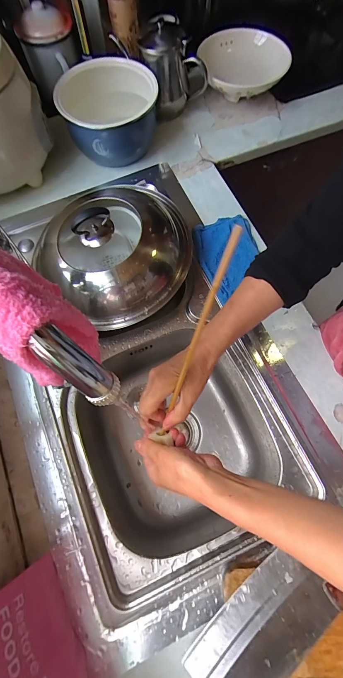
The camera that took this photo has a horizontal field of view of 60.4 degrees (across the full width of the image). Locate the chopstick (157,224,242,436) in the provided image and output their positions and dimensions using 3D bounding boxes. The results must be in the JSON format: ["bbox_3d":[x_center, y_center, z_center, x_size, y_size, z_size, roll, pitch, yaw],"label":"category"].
[{"bbox_3d":[0.025,0.013,0.353,0.009,0.289,0.007,23,28,8],"label":"chopstick"}]

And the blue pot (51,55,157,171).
[{"bbox_3d":[-0.126,-0.474,0.608,0.187,0.114,0.187,0,71,1],"label":"blue pot"}]

